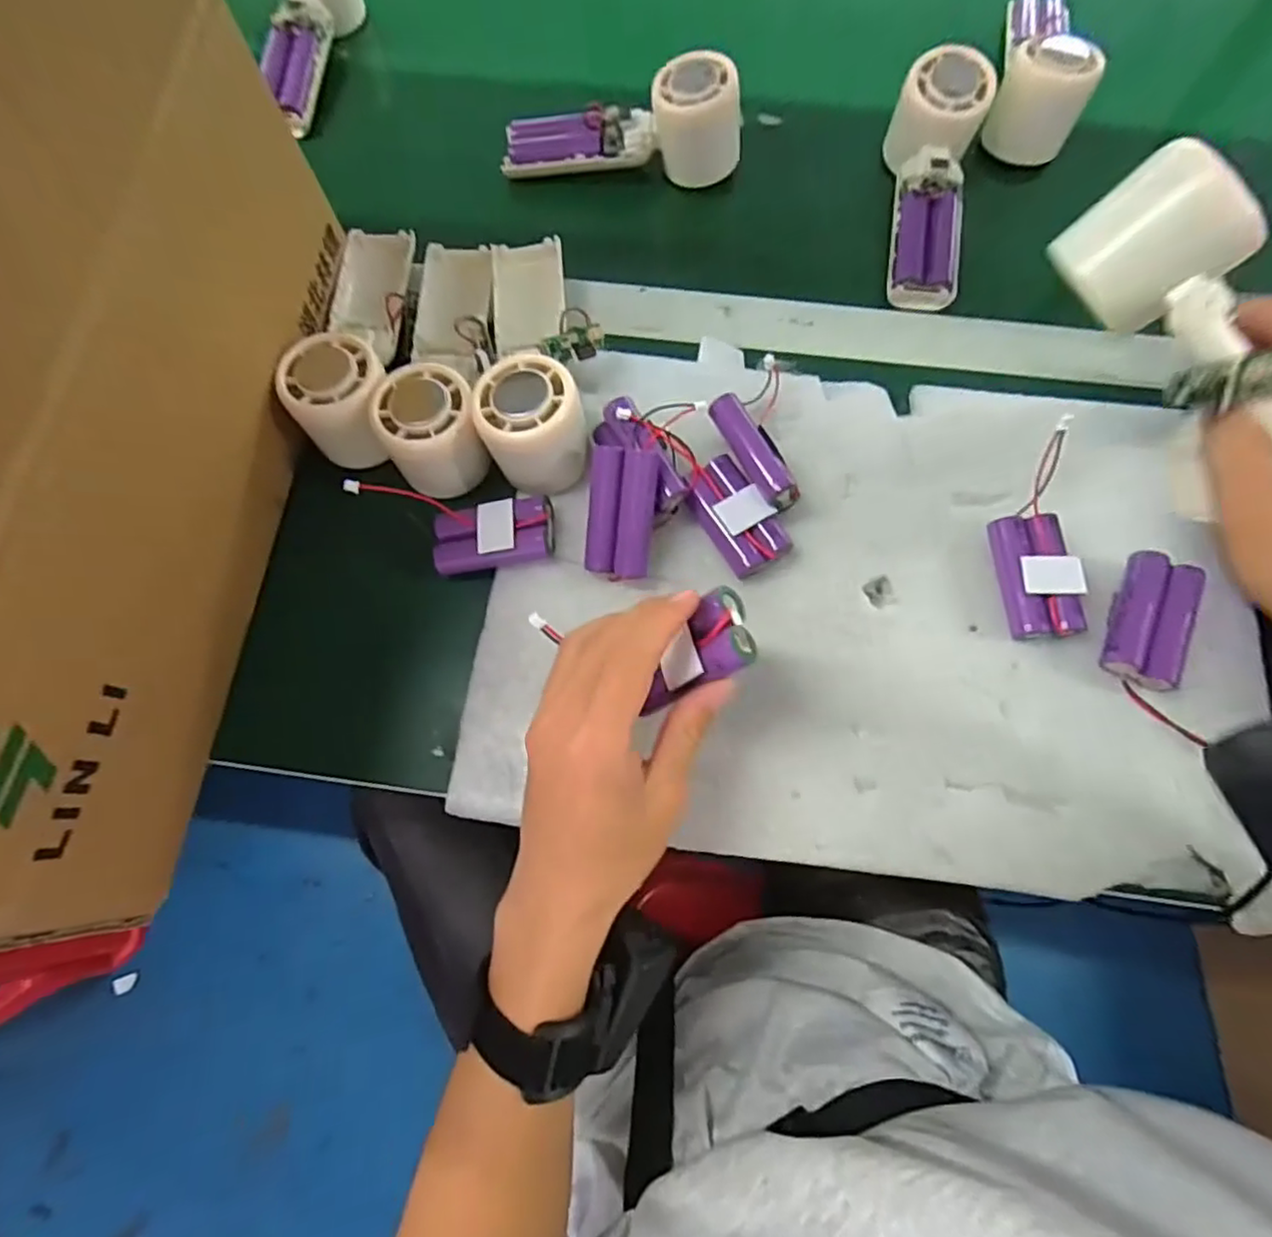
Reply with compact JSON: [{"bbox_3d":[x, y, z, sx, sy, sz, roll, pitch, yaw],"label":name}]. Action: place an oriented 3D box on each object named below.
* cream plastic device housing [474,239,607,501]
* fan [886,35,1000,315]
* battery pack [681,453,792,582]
[{"bbox_3d":[-0.055,-0.157,0.372,0.063,0.046,0.164,-2,72,0],"label":"cream plastic device housing"},{"bbox_3d":[0.196,-0.285,0.435,0.050,0.048,0.164,6,88,2],"label":"fan"},{"bbox_3d":[0.054,-0.057,0.358,0.035,0.022,0.065,-32,74,-9],"label":"battery pack"}]

